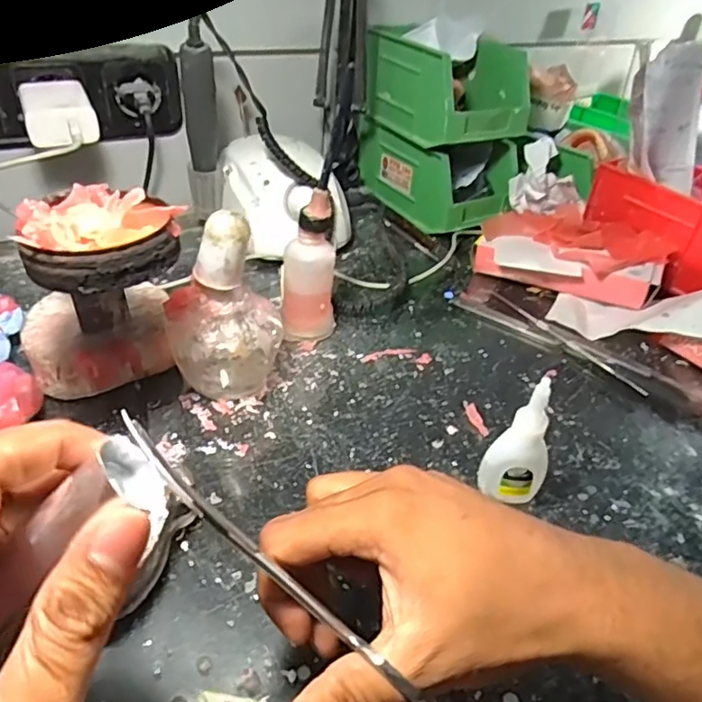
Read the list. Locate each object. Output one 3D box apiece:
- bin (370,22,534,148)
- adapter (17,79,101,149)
[{"bbox_3d":[0.097,-0.264,0.605,0.097,0.095,0.150,-17,42,-25],"label":"bin"},{"bbox_3d":[-0.243,-0.198,0.490,0.051,0.031,0.081,-15,42,-23],"label":"adapter"}]

